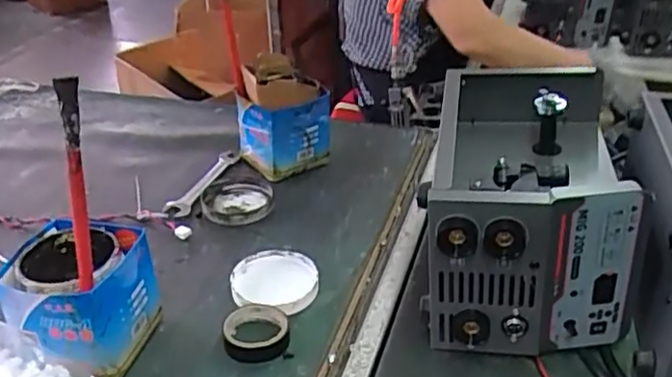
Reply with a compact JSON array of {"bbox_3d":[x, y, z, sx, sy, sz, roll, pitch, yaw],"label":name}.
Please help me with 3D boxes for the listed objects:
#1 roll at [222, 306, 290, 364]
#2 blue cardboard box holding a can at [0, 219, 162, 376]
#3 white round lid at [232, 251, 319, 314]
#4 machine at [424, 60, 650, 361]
[{"bbox_3d":[-0.073,0.132,0.601,0.058,0.017,0.057,-1,31,1],"label":"roll"},{"bbox_3d":[-0.219,0.099,0.574,0.102,0.105,0.100,2,31,6],"label":"blue cardboard box holding a can"},{"bbox_3d":[-0.062,0.094,0.664,0.084,0.021,0.087,-6,31,-7],"label":"white round lid"},{"bbox_3d":[0.184,0.012,0.645,0.171,0.163,0.292,5,31,11],"label":"machine"}]

